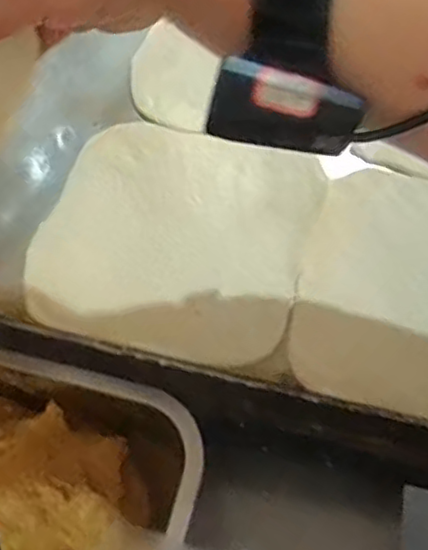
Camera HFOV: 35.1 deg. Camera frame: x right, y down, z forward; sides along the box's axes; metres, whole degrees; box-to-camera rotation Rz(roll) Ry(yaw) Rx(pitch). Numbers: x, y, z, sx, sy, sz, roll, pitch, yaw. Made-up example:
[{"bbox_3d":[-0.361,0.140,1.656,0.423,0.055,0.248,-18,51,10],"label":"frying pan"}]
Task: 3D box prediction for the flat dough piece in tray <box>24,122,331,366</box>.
[{"bbox_3d":[-0.030,-0.031,0.494,0.192,0.008,0.176,14,65,10],"label":"flat dough piece in tray"}]

